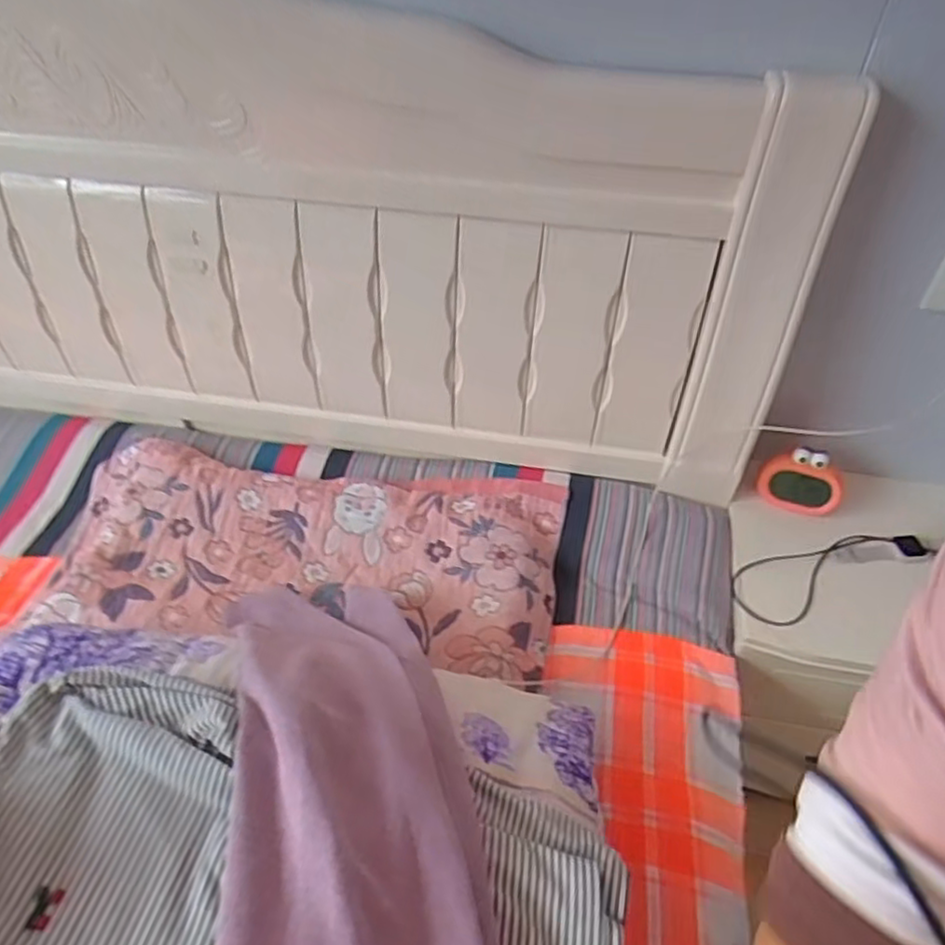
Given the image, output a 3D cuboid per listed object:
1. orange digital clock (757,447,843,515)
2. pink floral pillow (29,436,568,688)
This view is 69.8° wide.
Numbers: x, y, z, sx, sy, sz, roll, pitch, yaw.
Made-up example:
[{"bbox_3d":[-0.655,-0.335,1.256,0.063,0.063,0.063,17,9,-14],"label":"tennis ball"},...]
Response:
[{"bbox_3d":[0.471,0.016,0.971,0.111,0.089,0.047,20,47,17],"label":"orange digital clock"},{"bbox_3d":[-0.227,0.115,0.930,0.690,0.072,0.320,6,45,3],"label":"pink floral pillow"}]

